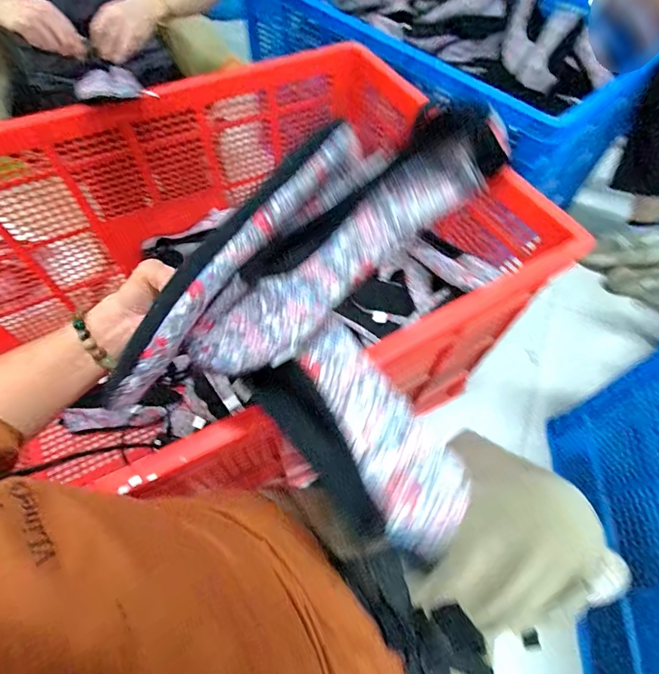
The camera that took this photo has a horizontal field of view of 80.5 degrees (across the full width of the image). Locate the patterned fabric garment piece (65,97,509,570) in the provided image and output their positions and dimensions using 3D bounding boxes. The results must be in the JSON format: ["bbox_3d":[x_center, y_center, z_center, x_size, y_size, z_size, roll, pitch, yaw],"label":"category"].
[{"bbox_3d":[0.001,-0.019,0.257,0.236,0.144,0.228,21,60,10],"label":"patterned fabric garment piece"}]

